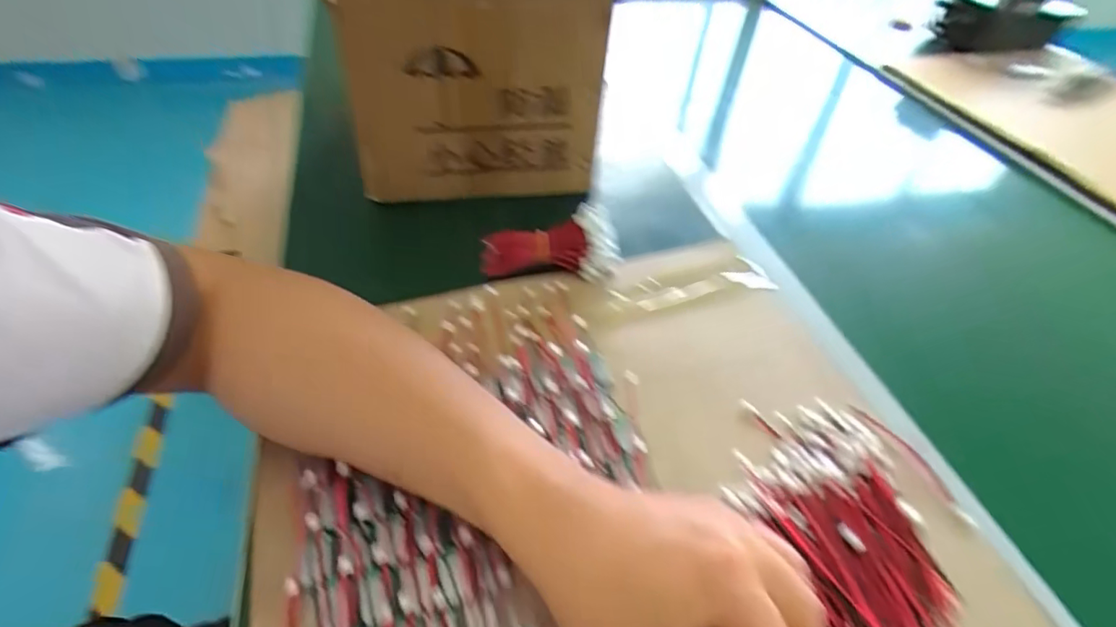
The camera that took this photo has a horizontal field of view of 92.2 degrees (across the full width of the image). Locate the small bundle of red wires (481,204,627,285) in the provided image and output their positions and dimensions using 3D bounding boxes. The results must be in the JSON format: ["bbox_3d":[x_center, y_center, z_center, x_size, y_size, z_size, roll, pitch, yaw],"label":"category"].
[{"bbox_3d":[-0.009,-0.054,0.450,0.115,0.055,0.032,-5,45,7],"label":"small bundle of red wires"}]

